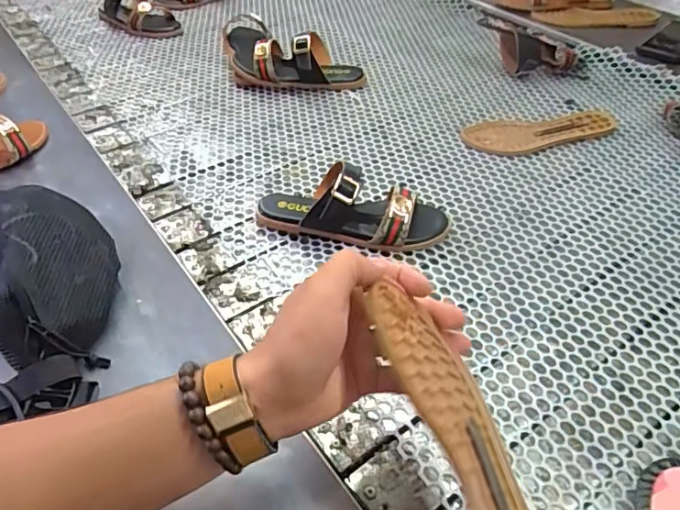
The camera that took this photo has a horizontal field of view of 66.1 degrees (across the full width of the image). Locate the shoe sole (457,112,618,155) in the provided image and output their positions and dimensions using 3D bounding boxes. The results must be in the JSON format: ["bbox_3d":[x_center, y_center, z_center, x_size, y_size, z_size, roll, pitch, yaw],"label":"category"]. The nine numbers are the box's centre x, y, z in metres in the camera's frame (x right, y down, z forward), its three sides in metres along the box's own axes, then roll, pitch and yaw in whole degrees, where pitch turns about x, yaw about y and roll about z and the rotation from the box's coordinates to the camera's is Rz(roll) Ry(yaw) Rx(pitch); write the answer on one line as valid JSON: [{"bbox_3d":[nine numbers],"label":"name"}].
[{"bbox_3d":[0.302,-0.191,0.791,0.233,0.016,0.093,-12,46,-11],"label":"shoe sole"}]

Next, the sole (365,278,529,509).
[{"bbox_3d":[0.083,0.121,0.336,0.073,0.009,0.221,2,57,-48],"label":"sole"}]

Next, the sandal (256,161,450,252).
[{"bbox_3d":[0.013,-0.057,0.610,0.230,0.083,0.085,3,45,4],"label":"sandal"}]

